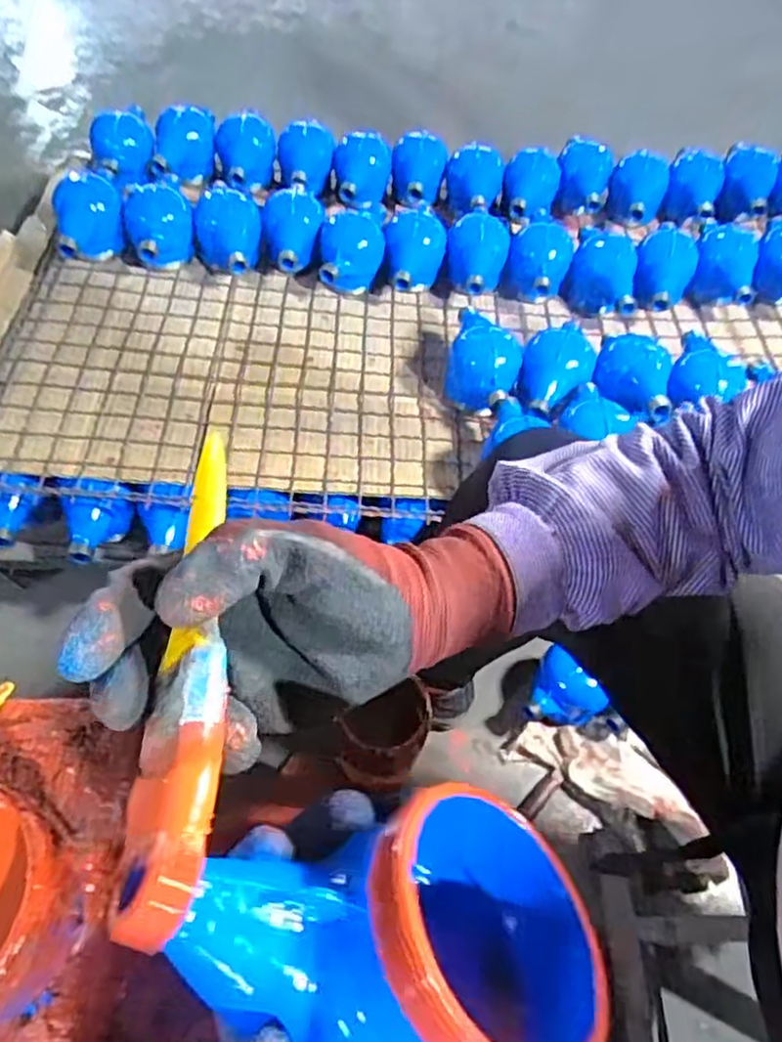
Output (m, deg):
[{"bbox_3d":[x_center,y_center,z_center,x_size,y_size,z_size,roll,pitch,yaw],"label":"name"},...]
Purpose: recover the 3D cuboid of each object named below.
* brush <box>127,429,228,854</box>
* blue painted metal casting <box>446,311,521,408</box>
[{"bbox_3d":[-0.069,0.028,0.247,0.024,0.022,0.173,-3,42,-8],"label":"brush"},{"bbox_3d":[0.111,-0.185,0.831,0.084,0.083,0.122,15,55,5],"label":"blue painted metal casting"}]

